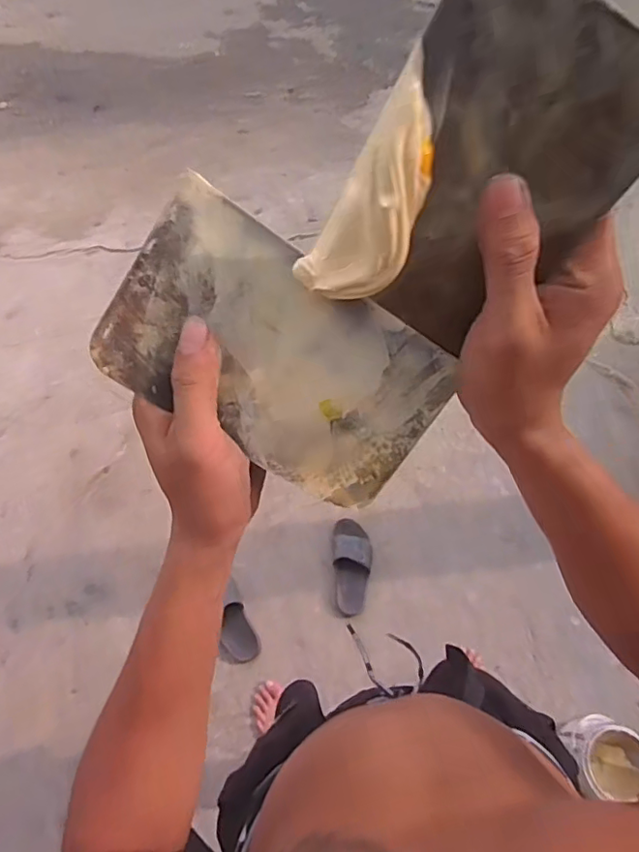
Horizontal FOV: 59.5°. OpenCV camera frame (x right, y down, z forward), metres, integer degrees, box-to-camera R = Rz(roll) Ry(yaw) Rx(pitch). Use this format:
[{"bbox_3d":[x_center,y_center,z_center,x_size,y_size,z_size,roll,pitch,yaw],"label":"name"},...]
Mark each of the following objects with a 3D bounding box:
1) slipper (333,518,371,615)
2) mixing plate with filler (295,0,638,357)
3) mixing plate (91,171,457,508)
[{"bbox_3d":[0.089,0.374,1.491,0.102,0.088,0.251,-2,68,1],"label":"slipper"},{"bbox_3d":[0.065,-0.094,0.228,0.097,0.137,0.022,25,41,-14],"label":"mixing plate with filler"},{"bbox_3d":[-0.019,-0.032,0.286,0.168,0.008,0.102,33,104,-11],"label":"mixing plate"}]

